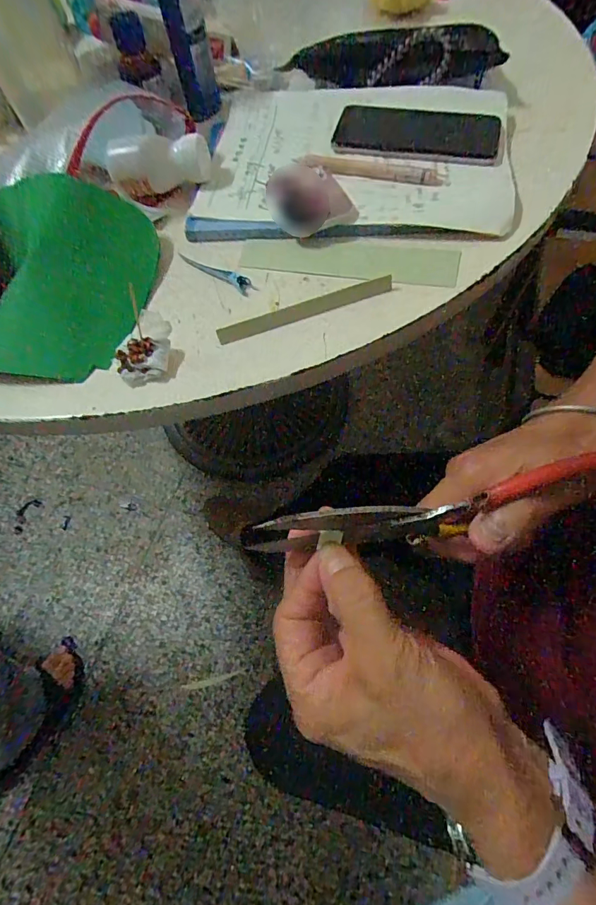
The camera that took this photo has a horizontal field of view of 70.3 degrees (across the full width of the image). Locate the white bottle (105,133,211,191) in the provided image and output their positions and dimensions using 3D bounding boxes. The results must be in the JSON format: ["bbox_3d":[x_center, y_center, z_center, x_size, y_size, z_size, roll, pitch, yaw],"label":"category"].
[{"bbox_3d":[-0.137,-0.289,0.418,0.100,0.037,0.035,-4,62,3],"label":"white bottle"}]

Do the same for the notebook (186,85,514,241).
[{"bbox_3d":[0.056,-0.302,0.430,0.294,0.017,0.254,8,68,9],"label":"notebook"}]

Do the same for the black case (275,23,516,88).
[{"bbox_3d":[0.106,-0.447,0.479,0.232,0.048,0.057,8,63,9],"label":"black case"}]

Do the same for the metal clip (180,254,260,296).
[{"bbox_3d":[-0.074,-0.162,0.378,0.084,0.007,0.014,31,65,17],"label":"metal clip"}]

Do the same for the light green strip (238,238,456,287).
[{"bbox_3d":[0.044,-0.172,0.379,0.189,0.007,0.042,9,68,9],"label":"light green strip"}]

